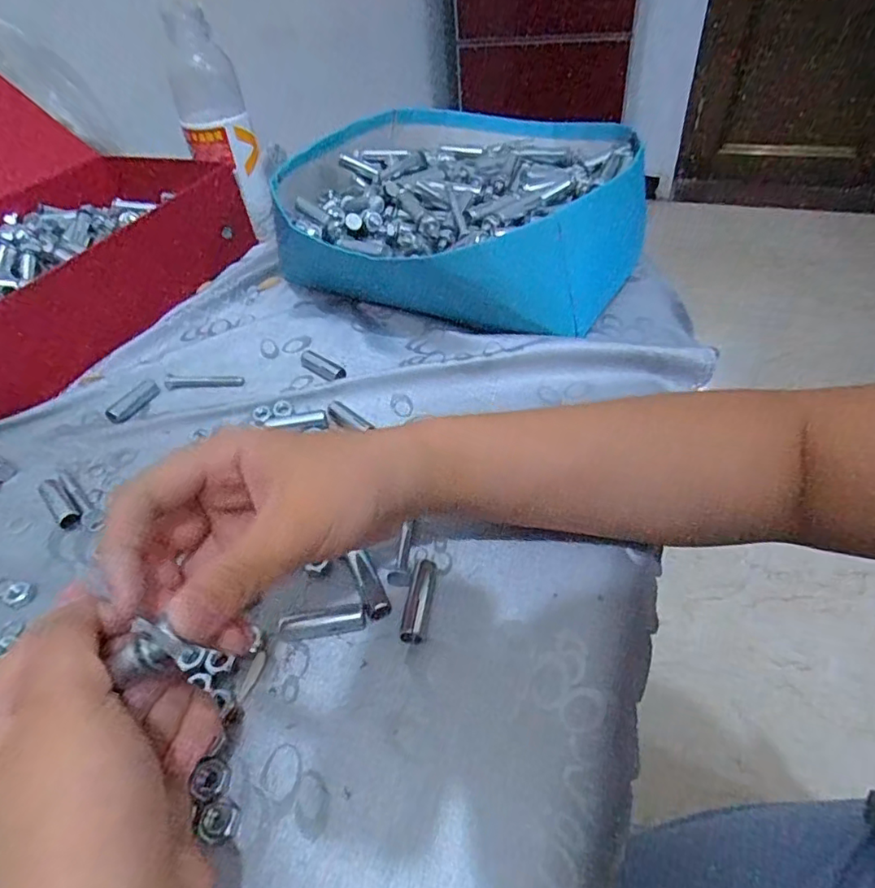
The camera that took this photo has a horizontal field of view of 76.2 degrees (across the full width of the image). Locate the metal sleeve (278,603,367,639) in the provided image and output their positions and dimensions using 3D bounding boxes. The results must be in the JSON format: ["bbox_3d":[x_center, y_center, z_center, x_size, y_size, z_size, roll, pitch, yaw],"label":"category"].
[{"bbox_3d":[-0.054,0.083,0.263,0.041,0.012,0.010,-9,45,-3],"label":"metal sleeve"}]

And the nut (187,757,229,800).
[{"bbox_3d":[-0.090,0.133,0.221,0.012,0.004,0.014,-24,48,-18],"label":"nut"}]

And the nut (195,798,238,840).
[{"bbox_3d":[-0.083,0.142,0.211,0.015,0.004,0.013,9,47,14],"label":"nut"}]

